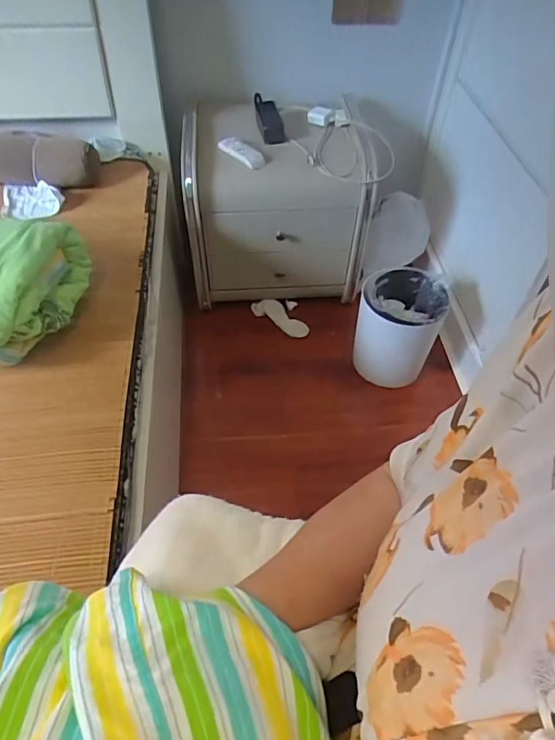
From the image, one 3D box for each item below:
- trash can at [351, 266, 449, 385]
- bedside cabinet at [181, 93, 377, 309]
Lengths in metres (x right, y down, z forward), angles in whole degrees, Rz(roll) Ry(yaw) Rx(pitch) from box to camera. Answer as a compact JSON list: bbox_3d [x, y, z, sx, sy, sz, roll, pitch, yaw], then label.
[{"bbox_3d":[0.314,-0.090,1.327,0.205,0.281,0.221,1,51,-1],"label":"trash can"},{"bbox_3d":[0.012,-0.488,1.453,0.489,0.444,0.390,2,51,0],"label":"bedside cabinet"}]

